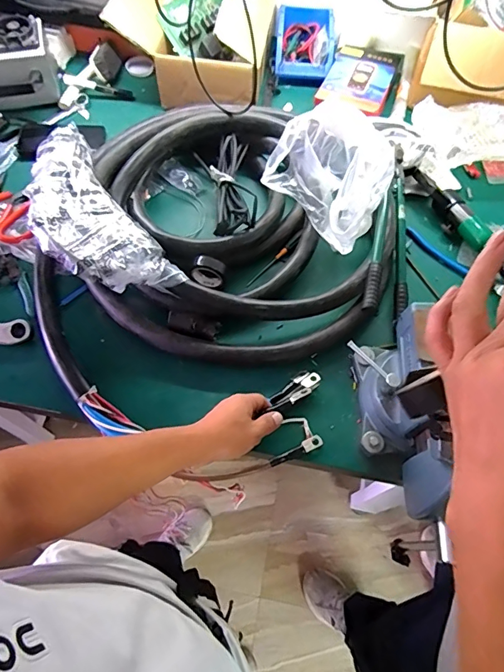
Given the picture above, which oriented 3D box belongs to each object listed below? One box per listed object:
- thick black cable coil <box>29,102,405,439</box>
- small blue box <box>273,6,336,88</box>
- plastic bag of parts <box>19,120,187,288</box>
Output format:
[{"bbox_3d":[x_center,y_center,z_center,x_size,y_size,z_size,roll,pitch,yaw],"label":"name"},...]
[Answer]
[{"bbox_3d":[-0.071,-0.181,0.751,0.598,0.087,0.517,-22,65,-12],"label":"thick black cable coil"},{"bbox_3d":[0.118,-0.659,1.005,0.136,0.064,0.197,7,63,2],"label":"small blue box"},{"bbox_3d":[-0.258,-0.188,0.672,0.149,0.090,0.333,-33,68,-17],"label":"plastic bag of parts"}]

